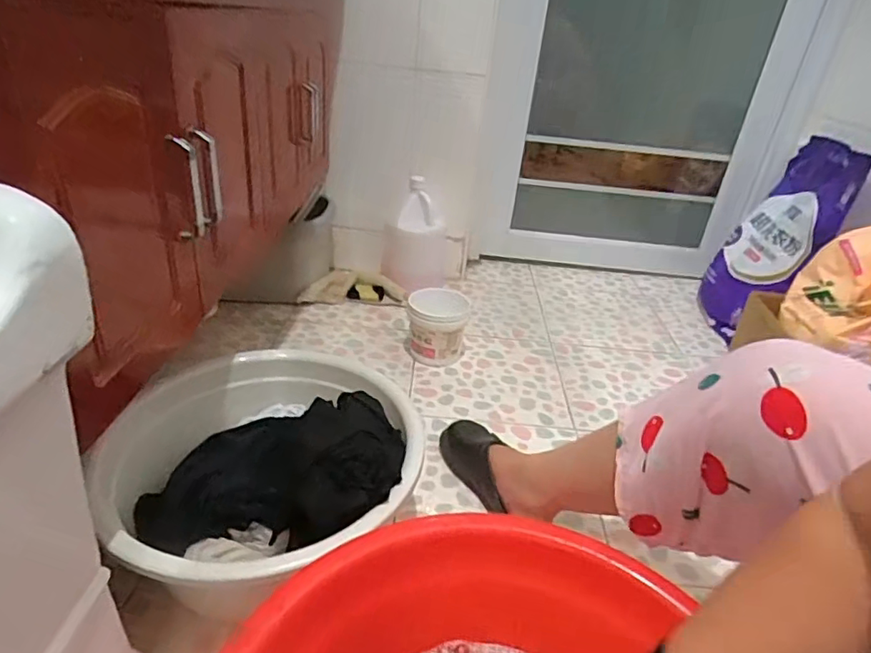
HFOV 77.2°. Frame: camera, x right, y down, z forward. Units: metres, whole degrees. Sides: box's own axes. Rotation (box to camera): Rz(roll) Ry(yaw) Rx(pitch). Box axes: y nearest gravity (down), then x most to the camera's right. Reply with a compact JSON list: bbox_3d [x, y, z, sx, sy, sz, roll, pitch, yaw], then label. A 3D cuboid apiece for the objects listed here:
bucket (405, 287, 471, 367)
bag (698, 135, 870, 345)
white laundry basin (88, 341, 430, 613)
[{"bbox_3d":[0.002,0.004,1.115,0.120,0.133,0.112,3,31,-2],"label":"bucket"},{"bbox_3d":[0.760,-0.197,1.252,0.153,0.422,0.309,7,28,1],"label":"bag"},{"bbox_3d":[-0.213,0.189,0.711,0.351,0.181,0.359,5,28,-3],"label":"white laundry basin"}]

